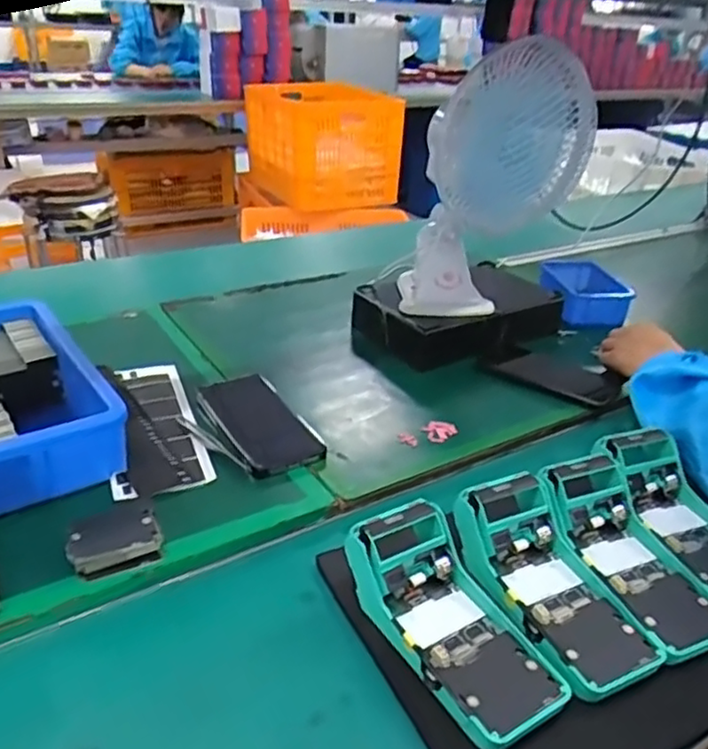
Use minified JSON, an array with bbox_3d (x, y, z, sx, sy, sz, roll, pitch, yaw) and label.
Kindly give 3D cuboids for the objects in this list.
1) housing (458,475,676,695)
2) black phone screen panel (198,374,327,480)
[{"bbox_3d":[0.152,0.159,0.522,0.080,0.054,0.172,-7,43,-27],"label":"housing"},{"bbox_3d":[-0.100,0.049,0.715,0.083,0.017,0.164,-9,34,-33],"label":"black phone screen panel"}]

